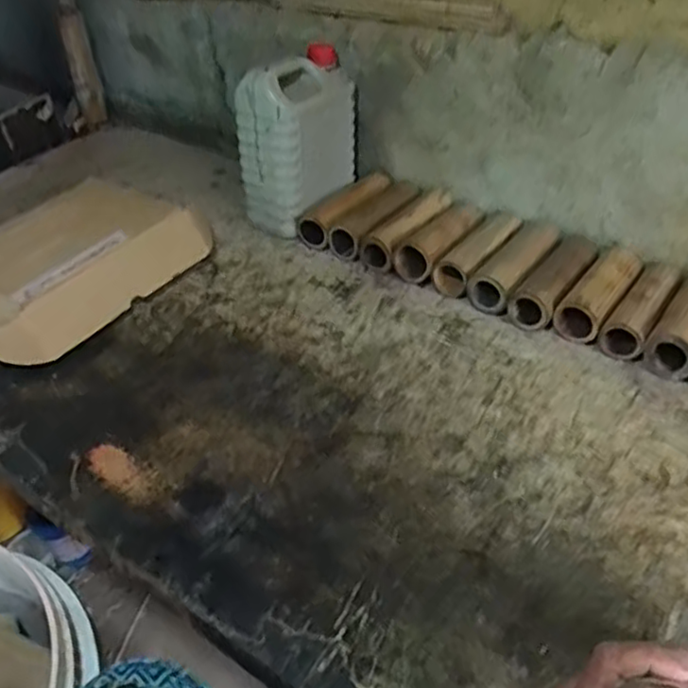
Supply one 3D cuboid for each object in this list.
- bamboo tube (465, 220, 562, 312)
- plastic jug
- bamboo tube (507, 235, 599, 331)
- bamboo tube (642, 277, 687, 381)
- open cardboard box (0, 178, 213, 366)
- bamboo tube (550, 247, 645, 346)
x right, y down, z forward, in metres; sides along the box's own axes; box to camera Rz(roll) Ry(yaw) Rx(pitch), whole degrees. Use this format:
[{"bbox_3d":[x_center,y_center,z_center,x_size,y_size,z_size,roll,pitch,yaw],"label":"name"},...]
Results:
[{"bbox_3d":[0.233,-0.106,0.899,0.060,0.047,0.188,23,45,29],"label":"bamboo tube"},{"bbox_3d":[-0.061,-0.293,0.989,0.100,0.226,0.170,20,44,26],"label":"plastic jug"},{"bbox_3d":[0.277,-0.084,0.868,0.058,0.048,0.189,24,46,30],"label":"bamboo tube"},{"bbox_3d":[0.413,-0.031,0.799,0.057,0.046,0.184,23,45,29],"label":"bamboo tube"},{"bbox_3d":[-0.352,-0.110,0.893,0.185,0.102,0.322,24,45,29],"label":"open cardboard box"},{"bbox_3d":[0.327,-0.069,0.847,0.059,0.045,0.183,24,46,30],"label":"bamboo tube"}]

